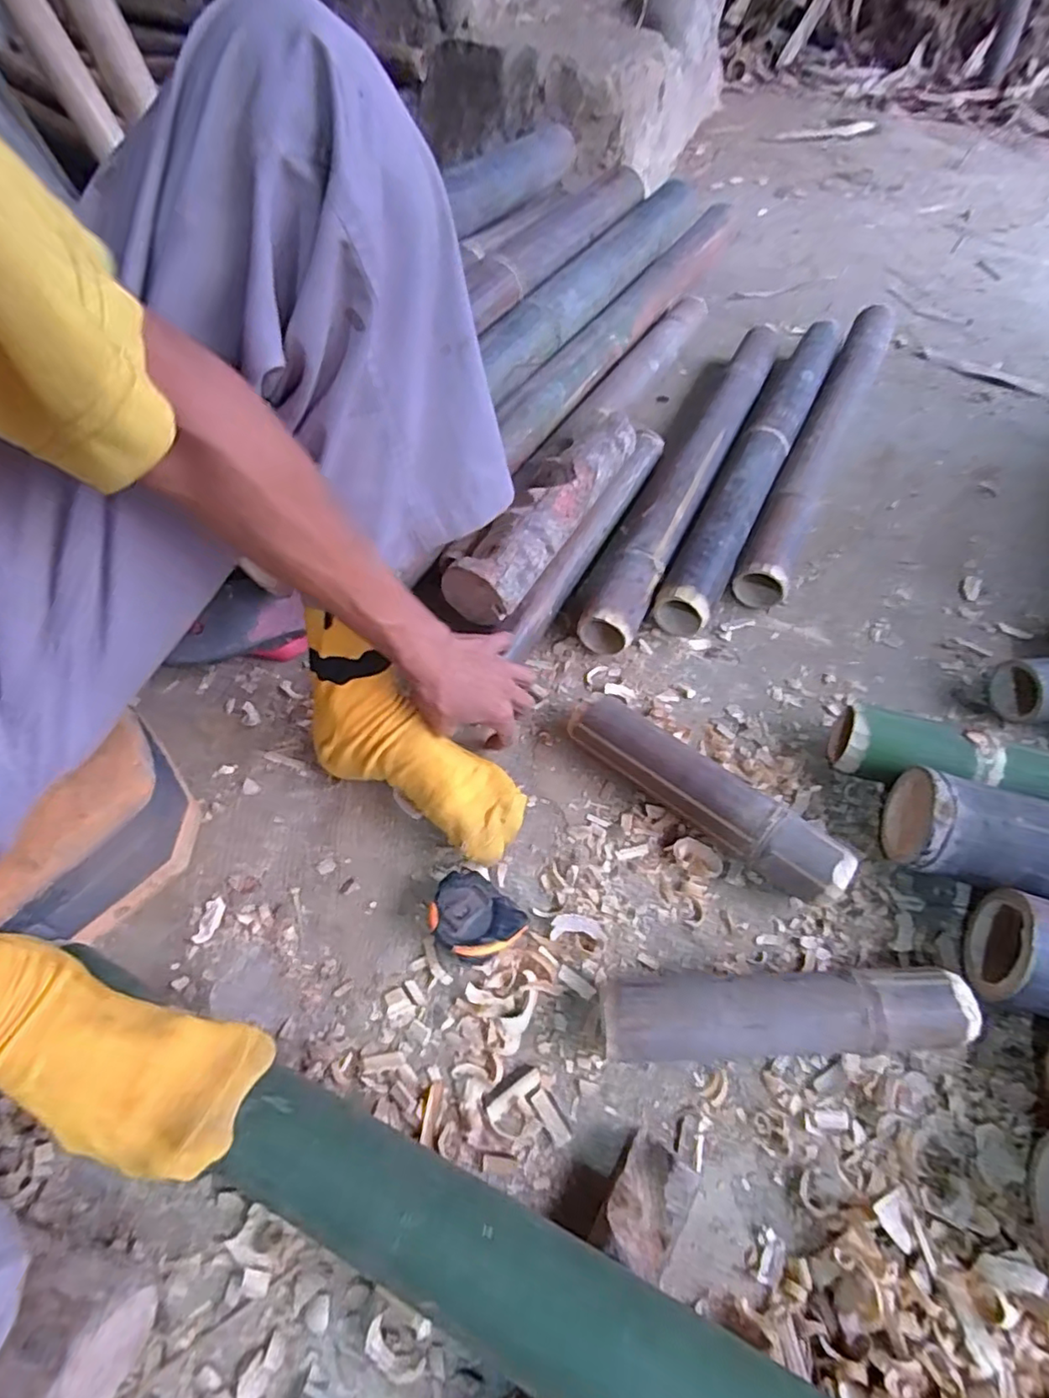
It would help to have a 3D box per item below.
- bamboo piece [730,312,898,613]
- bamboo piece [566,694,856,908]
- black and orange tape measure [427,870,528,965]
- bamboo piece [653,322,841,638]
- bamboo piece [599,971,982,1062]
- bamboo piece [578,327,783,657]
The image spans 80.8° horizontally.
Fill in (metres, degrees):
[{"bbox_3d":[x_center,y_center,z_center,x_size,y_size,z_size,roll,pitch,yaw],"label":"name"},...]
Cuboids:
[{"bbox_3d":[0.393,-0.346,0.802,0.062,0.071,0.614,23,60,17],"label":"bamboo piece"},{"bbox_3d":[0.147,0.083,0.525,0.250,0.053,0.049,35,64,23],"label":"bamboo piece"},{"bbox_3d":[-0.039,0.172,0.478,0.068,0.034,0.054,32,63,22],"label":"black and orange tape measure"},{"bbox_3d":[0.305,-0.321,0.789,0.067,0.070,0.631,23,60,17],"label":"bamboo piece"},{"bbox_3d":[0.178,0.221,0.430,0.243,0.050,0.049,-2,56,1],"label":"bamboo piece"},{"bbox_3d":[0.216,-0.289,0.774,0.062,0.066,0.616,22,60,17],"label":"bamboo piece"}]

